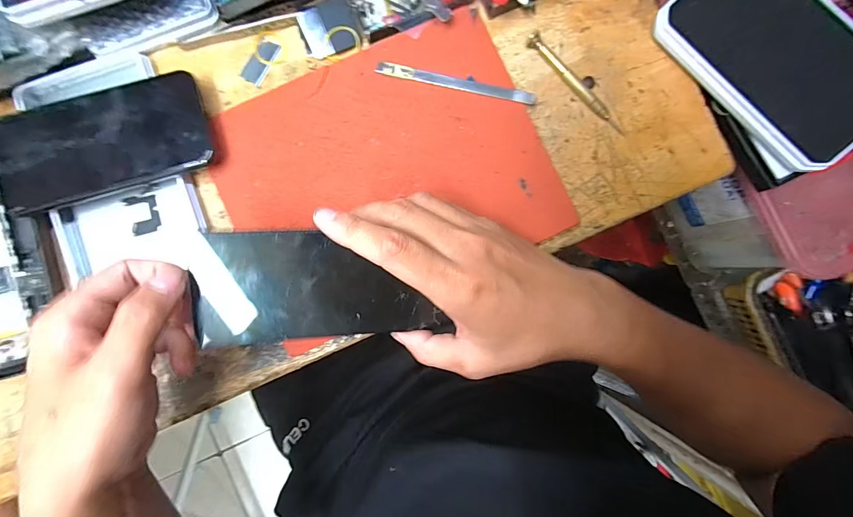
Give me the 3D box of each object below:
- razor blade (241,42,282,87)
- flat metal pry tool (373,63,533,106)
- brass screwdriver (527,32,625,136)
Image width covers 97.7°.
[{"bbox_3d":[-0.136,-0.162,0.307,0.017,0.004,0.038,31,87,0],"label":"razor blade"},{"bbox_3d":[0.025,-0.143,0.303,0.129,0.005,0.010,11,88,-1],"label":"flat metal pry tool"},{"bbox_3d":[0.123,-0.143,0.307,0.107,0.009,0.010,45,87,1],"label":"brass screwdriver"}]

